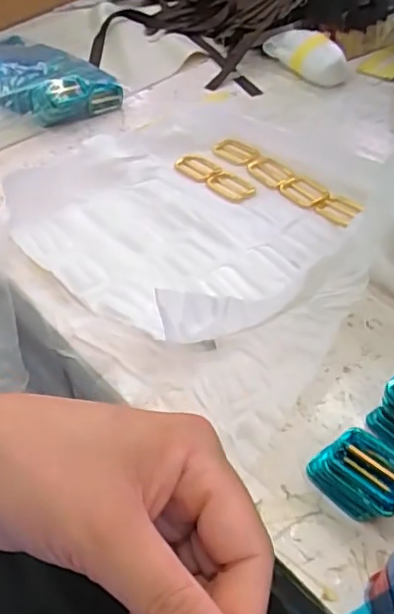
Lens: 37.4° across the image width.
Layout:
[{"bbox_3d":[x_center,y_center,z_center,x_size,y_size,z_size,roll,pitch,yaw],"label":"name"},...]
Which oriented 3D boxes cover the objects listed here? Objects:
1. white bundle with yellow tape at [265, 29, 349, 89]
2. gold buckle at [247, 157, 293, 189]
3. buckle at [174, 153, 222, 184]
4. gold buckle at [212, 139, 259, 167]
[{"bbox_3d":[0.133,-0.307,0.704,0.049,0.035,0.115,-31,51,-24],"label":"white bundle with yellow tape"},{"bbox_3d":[0.070,-0.129,0.558,0.027,0.006,0.048,-31,51,-24],"label":"gold buckle"},{"bbox_3d":[0.001,-0.137,0.571,0.031,0.005,0.048,-32,51,-25],"label":"buckle"},{"bbox_3d":[0.039,-0.155,0.583,0.046,0.004,0.025,34,75,24],"label":"gold buckle"}]

